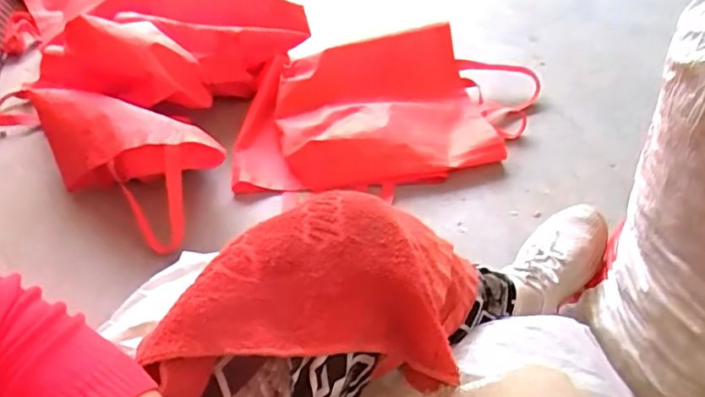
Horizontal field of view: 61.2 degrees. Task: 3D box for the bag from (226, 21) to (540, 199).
[{"bbox_3d":[0.083,-0.160,1.103,0.604,0.128,0.333,-8,44,-5],"label":"bag"}]

